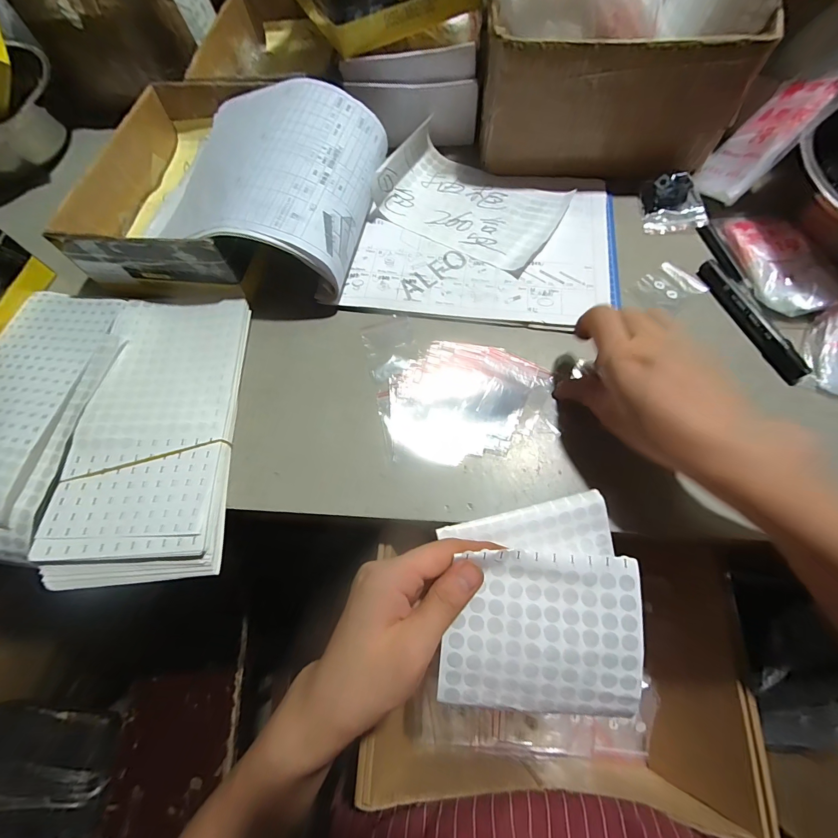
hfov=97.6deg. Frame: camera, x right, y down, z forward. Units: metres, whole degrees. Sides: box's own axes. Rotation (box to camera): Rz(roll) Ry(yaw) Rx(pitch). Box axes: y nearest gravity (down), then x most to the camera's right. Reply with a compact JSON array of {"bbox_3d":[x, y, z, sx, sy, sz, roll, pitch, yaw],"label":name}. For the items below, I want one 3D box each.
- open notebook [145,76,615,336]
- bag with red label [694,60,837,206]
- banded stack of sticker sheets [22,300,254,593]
[{"bbox_3d":[-0.015,-0.226,0.370,0.440,0.073,0.235,6,68,6],"label":"open notebook"},{"bbox_3d":[0.349,-0.286,0.355,0.152,0.014,0.083,-46,35,24],"label":"bag with red label"},{"bbox_3d":[-0.227,0.007,0.322,0.131,0.022,0.248,-4,67,0],"label":"banded stack of sticker sheets"}]

